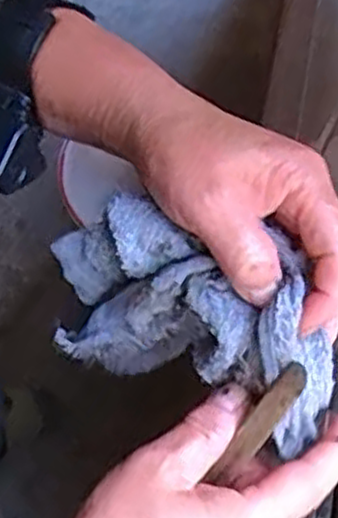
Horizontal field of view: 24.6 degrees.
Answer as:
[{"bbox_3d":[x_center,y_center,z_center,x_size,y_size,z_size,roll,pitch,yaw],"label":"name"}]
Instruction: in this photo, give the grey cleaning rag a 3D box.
[{"bbox_3d":[0.011,0.024,0.349,0.140,0.059,0.072,26,69,7],"label":"grey cleaning rag"}]

